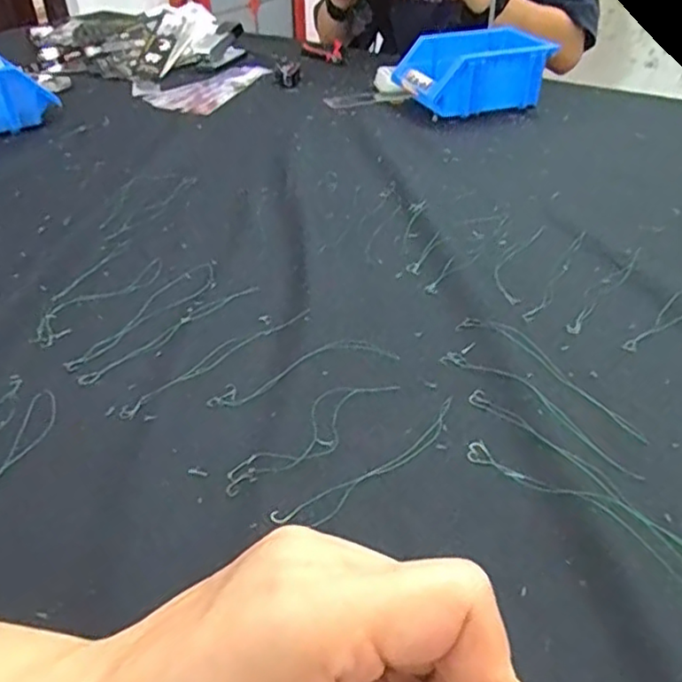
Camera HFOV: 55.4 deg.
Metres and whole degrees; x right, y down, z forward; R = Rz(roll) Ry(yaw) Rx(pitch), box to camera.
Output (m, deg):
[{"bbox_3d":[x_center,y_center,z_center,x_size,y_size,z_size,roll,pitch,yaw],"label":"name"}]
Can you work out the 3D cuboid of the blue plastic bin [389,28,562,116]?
[{"bbox_3d":[0.166,-0.360,0.880,0.166,0.081,0.130,-12,38,-14],"label":"blue plastic bin"}]

